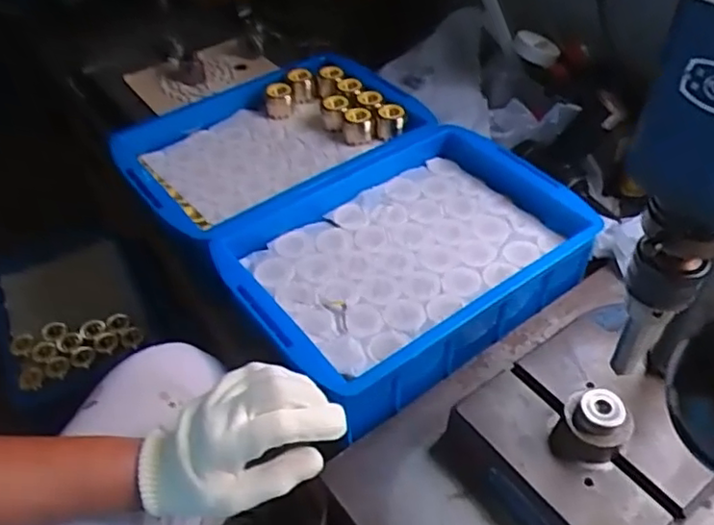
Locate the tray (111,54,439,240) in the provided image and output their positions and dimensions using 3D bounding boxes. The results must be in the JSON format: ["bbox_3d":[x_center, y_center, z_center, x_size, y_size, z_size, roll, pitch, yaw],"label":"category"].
[{"bbox_3d":[-0.108,-0.154,0.799,0.346,0.051,0.251,-29,51,-23],"label":"tray"}]

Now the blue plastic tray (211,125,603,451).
[{"bbox_3d":[0.052,-0.002,0.687,0.353,0.098,0.237,-31,51,-25],"label":"blue plastic tray"}]

